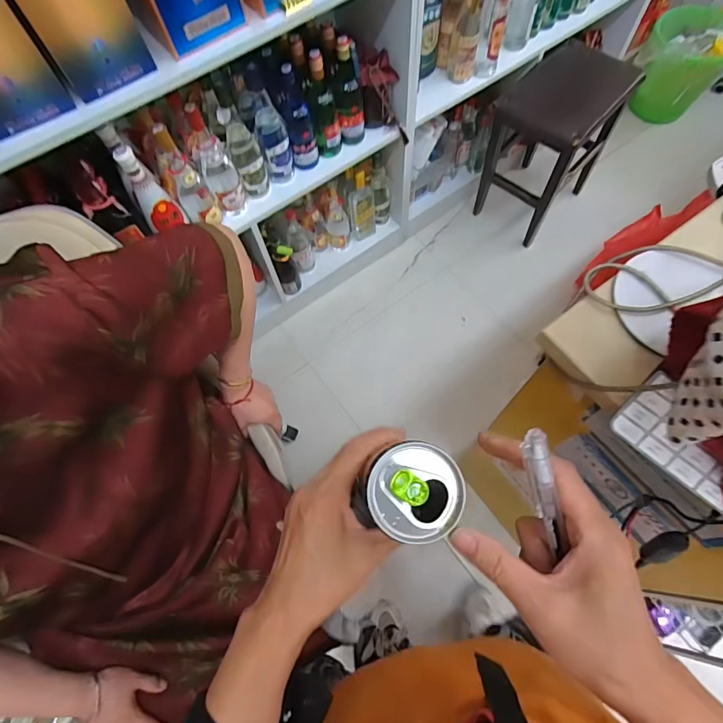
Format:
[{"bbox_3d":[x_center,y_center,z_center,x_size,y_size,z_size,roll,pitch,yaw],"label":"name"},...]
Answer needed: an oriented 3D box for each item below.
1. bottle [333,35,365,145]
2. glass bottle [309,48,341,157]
[{"bbox_3d":[-0.027,-0.631,1.045,0.078,0.222,0.064,-6,67,0],"label":"bottle"},{"bbox_3d":[-0.085,-0.594,1.035,0.064,0.244,0.057,-6,67,0],"label":"glass bottle"}]

